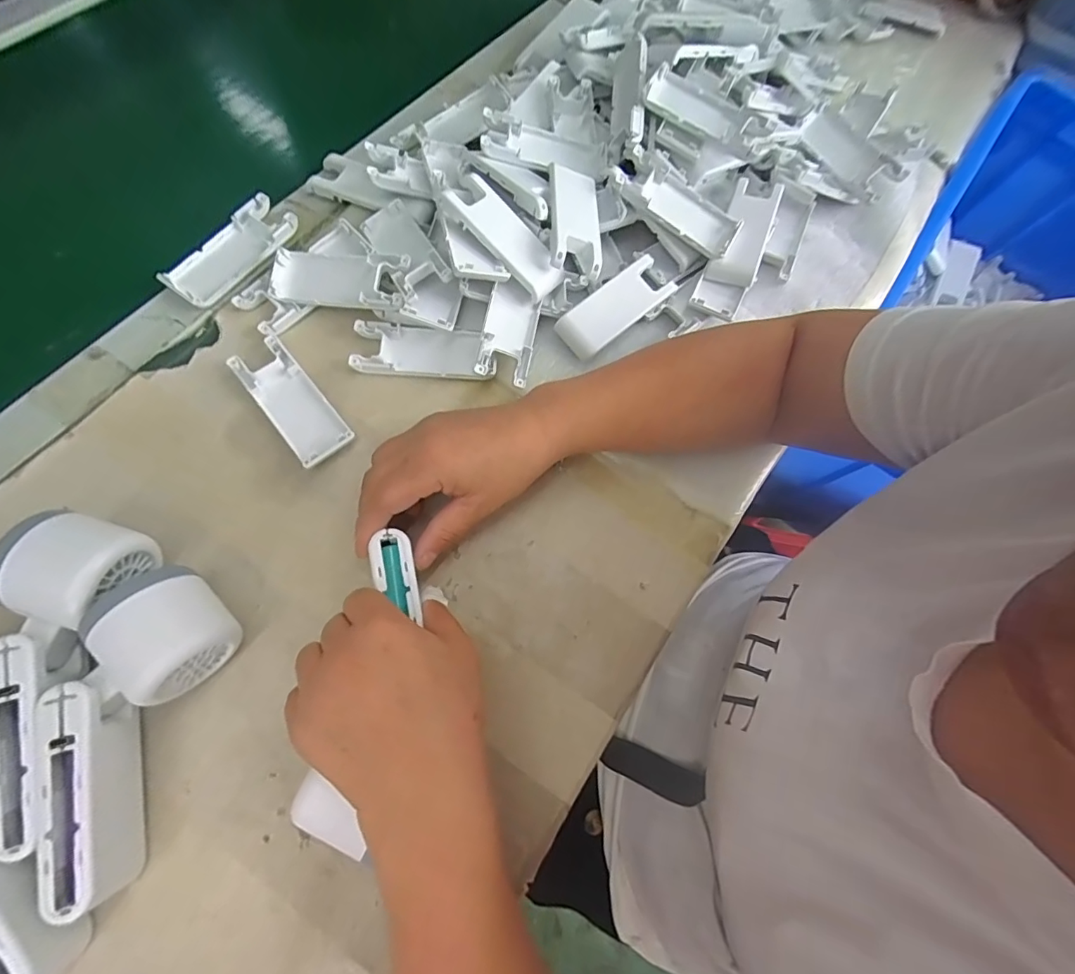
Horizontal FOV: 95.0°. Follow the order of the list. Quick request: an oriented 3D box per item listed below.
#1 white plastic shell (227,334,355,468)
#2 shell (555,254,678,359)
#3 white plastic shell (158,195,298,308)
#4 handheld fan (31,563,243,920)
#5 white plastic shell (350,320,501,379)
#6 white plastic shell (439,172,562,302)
[{"bbox_3d":[-0.171,-0.060,0.347,0.038,0.013,0.104,-38,79,-17],"label":"white plastic shell"},{"bbox_3d":[0.063,-0.144,0.393,0.100,0.016,0.039,-38,103,-13],"label":"shell"},{"bbox_3d":[-0.234,-0.182,0.379,0.048,0.011,0.103,34,71,6],"label":"white plastic shell"},{"bbox_3d":[-0.216,0.123,0.262,0.070,0.049,0.158,11,71,-3],"label":"handheld fan"},{"bbox_3d":[-0.082,-0.102,0.364,0.102,0.018,0.043,6,70,-4],"label":"white plastic shell"},{"bbox_3d":[-0.022,-0.185,0.363,0.098,0.017,0.039,45,72,-6],"label":"white plastic shell"}]

